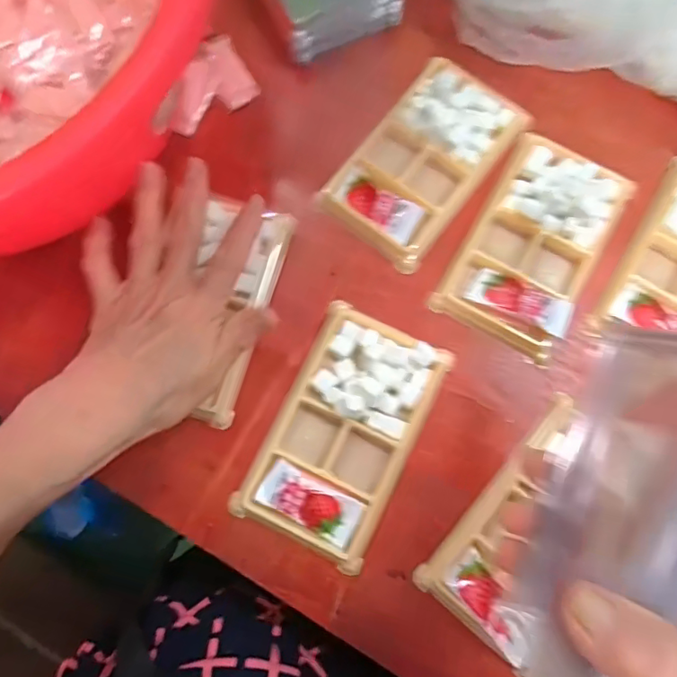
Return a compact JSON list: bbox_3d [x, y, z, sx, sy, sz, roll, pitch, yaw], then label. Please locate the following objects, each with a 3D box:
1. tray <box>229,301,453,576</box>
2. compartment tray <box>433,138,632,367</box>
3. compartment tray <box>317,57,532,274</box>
[{"bbox_3d":[0.004,0.053,0.310,0.076,0.020,0.132,26,81,6],"label":"tray"},{"bbox_3d":[0.124,-0.061,0.332,0.076,0.013,0.135,30,81,6],"label":"compartment tray"},{"bbox_3d":[0.056,-0.116,0.345,0.074,0.015,0.132,38,82,7],"label":"compartment tray"}]

